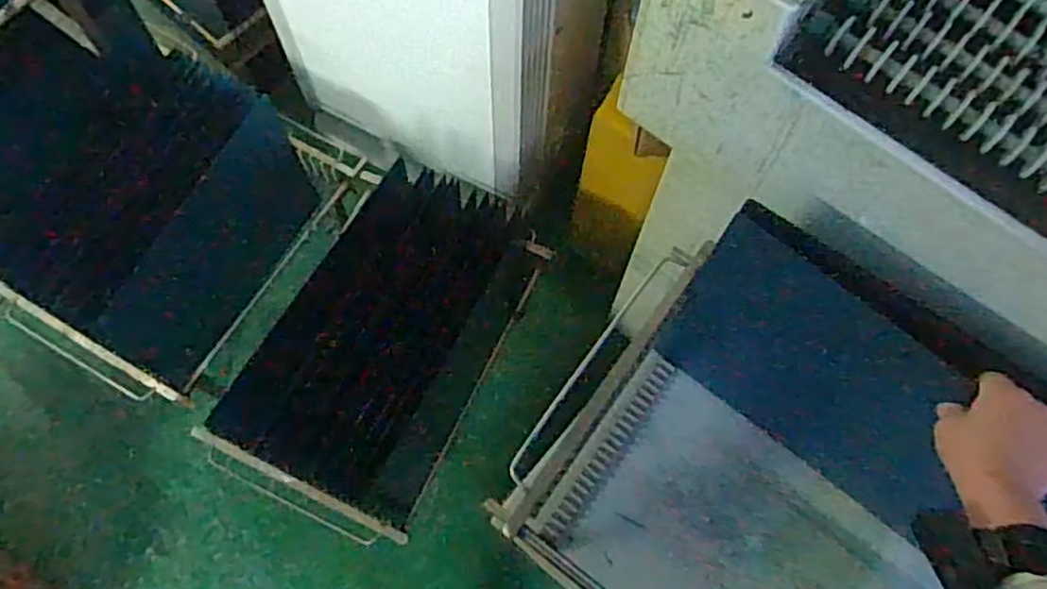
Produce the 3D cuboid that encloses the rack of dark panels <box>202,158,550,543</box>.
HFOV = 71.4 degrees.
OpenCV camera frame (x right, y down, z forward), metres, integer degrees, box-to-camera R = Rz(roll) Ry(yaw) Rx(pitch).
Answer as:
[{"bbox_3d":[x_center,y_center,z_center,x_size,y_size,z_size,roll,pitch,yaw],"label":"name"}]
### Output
[{"bbox_3d":[-0.285,0.104,1.438,0.425,0.286,0.652,25,70,8],"label":"rack of dark panels"}]

